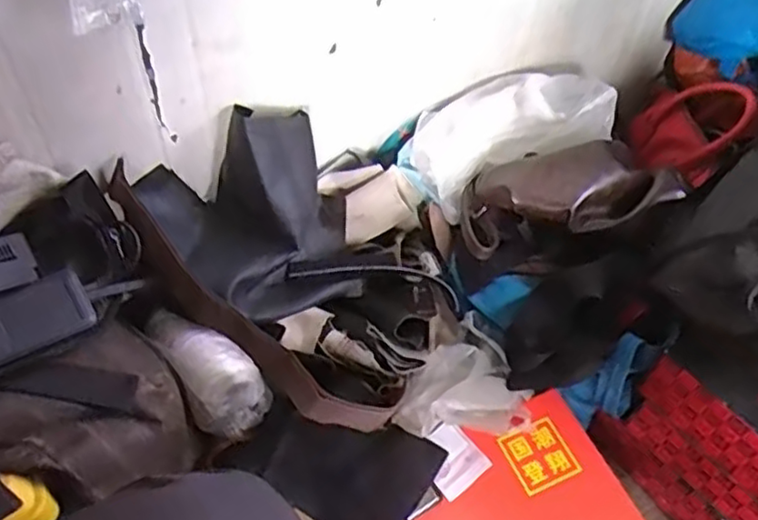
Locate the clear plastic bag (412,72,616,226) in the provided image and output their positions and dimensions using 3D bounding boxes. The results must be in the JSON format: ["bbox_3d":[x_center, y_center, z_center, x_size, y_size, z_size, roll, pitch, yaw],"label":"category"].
[{"bbox_3d":[0.153,-0.149,0.800,0.235,0.071,0.124,-23,55,-3],"label":"clear plastic bag"}]

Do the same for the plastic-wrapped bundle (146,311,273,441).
[{"bbox_3d":[-0.189,0.111,0.737,0.077,0.070,0.164,-27,58,-22],"label":"plastic-wrapped bundle"}]

